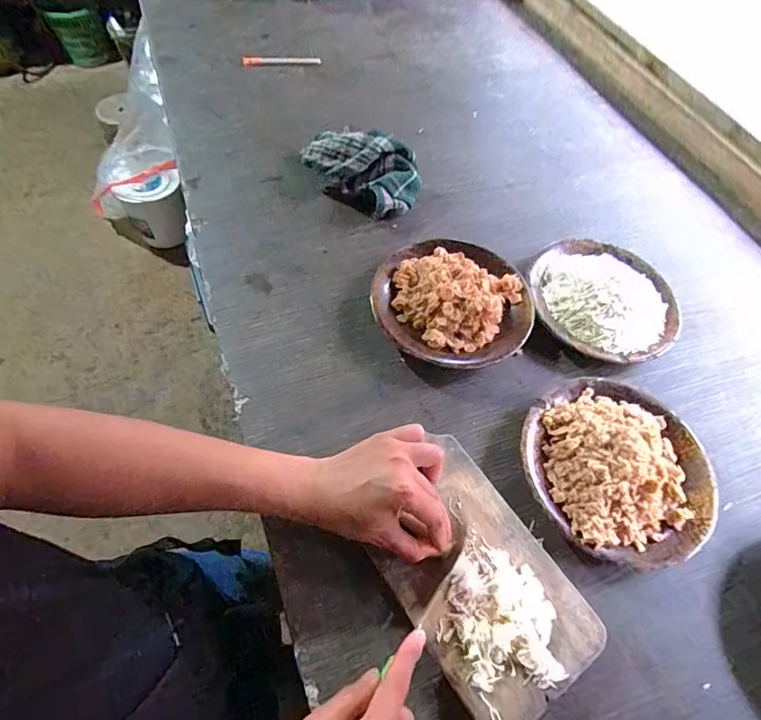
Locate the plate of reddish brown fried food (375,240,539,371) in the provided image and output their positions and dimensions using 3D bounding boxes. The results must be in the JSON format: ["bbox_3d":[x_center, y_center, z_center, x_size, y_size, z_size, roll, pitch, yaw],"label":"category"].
[{"bbox_3d":[0.086,-0.070,0.531,0.180,0.042,0.176,2,60,-3],"label":"plate of reddish brown fried food"}]

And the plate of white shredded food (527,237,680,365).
[{"bbox_3d":[0.273,-0.080,0.548,0.173,0.050,0.177,2,60,-3],"label":"plate of white shredded food"}]

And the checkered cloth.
[{"bbox_3d":[-0.023,-0.264,0.617,0.150,0.066,0.094,34,63,14],"label":"checkered cloth"}]

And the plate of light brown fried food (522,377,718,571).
[{"bbox_3d":[0.235,0.101,0.437,0.179,0.056,0.178,2,60,-3],"label":"plate of light brown fried food"}]

